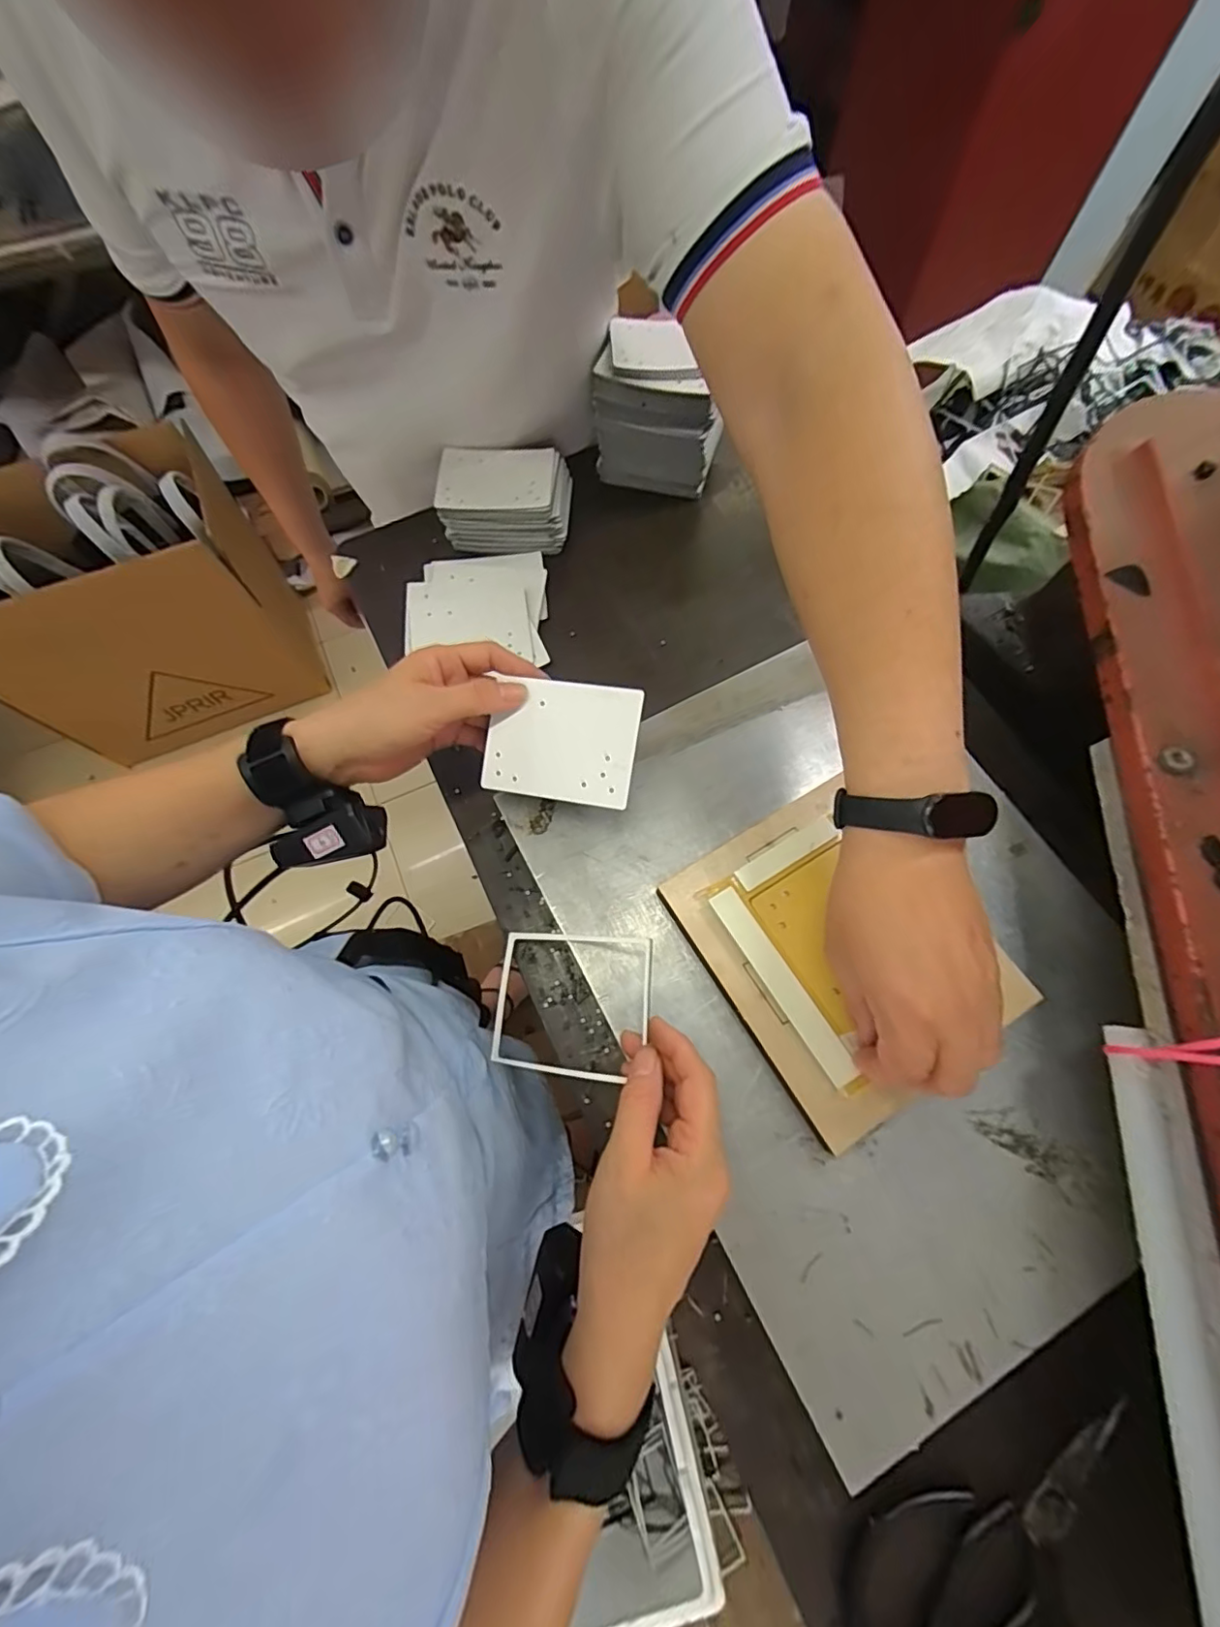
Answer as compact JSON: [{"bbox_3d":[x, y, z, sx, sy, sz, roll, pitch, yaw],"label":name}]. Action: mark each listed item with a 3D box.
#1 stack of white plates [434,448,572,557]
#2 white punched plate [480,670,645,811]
[{"bbox_3d":[-0.096,-0.290,0.524,0.114,0.042,0.086,2,69,3],"label":"stack of white plates"},{"bbox_3d":[-0.032,-0.047,0.373,0.100,0.004,0.077,9,91,13],"label":"white punched plate"}]

